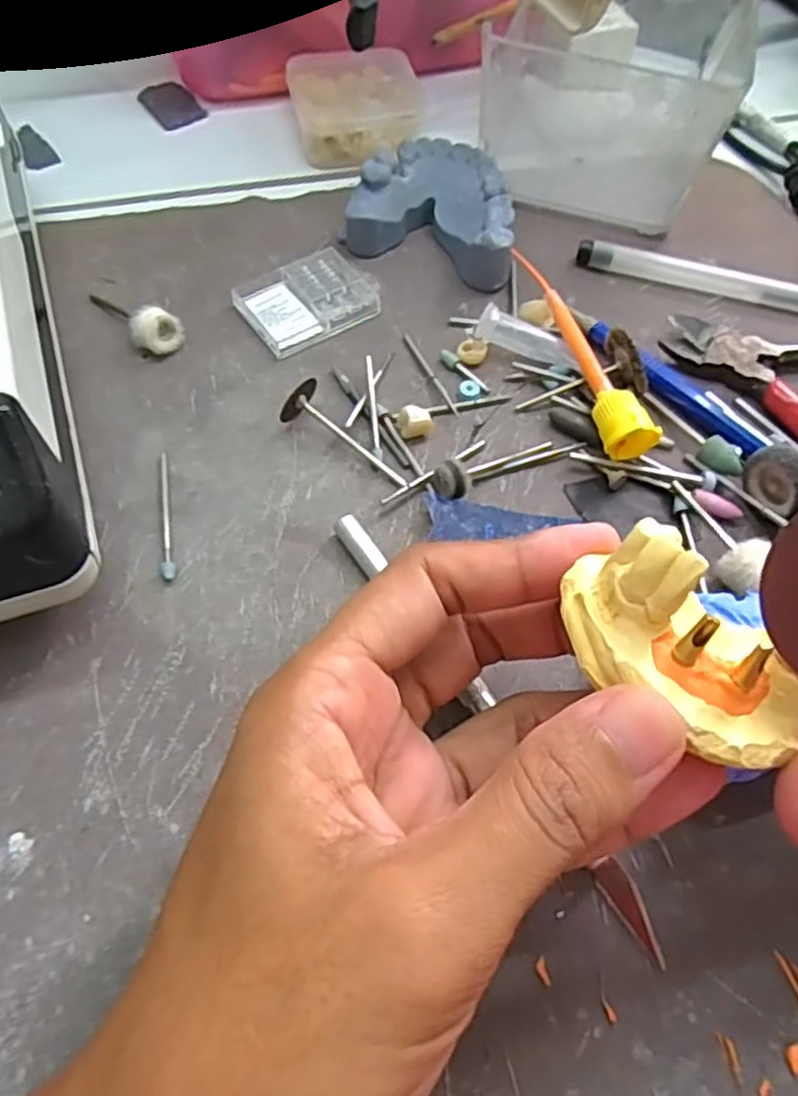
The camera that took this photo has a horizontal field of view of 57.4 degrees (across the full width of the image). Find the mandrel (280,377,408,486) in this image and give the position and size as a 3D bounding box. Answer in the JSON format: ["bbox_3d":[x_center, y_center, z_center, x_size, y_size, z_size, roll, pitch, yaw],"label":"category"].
[{"bbox_3d":[-0.019,-0.033,0.233,0.017,0.013,0.045,-38,69,-21],"label":"mandrel"}]

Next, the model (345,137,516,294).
[{"bbox_3d":[0.018,-0.131,0.283,0.063,0.023,0.053,22,62,9],"label":"model"}]

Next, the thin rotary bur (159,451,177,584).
[{"bbox_3d":[-0.071,-0.011,0.222,0.004,0.004,0.047,-8,61,-8],"label":"thin rotary bur"}]

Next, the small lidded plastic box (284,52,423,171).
[{"bbox_3d":[-0.018,-0.195,0.322,0.055,0.018,0.056,-11,62,-9],"label":"small lidded plastic box"}]

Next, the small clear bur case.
[{"bbox_3d":[-0.034,-0.093,0.269,0.048,0.006,0.037,-29,66,-18],"label":"small clear bur case"}]

